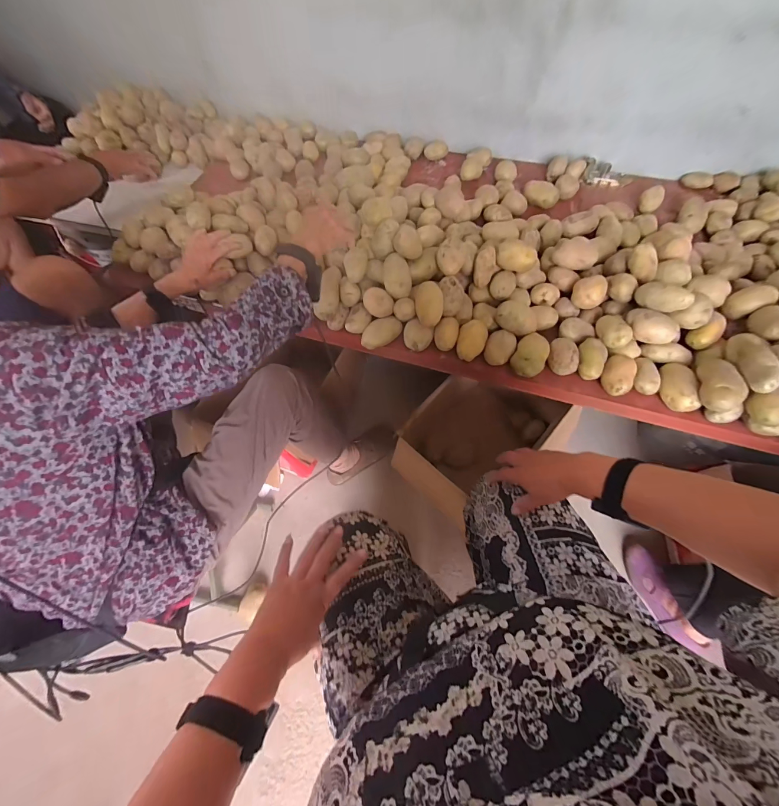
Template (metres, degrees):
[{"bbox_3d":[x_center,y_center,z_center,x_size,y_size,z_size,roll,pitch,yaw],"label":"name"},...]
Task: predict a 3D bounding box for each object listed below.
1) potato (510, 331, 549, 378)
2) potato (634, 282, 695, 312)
[{"bbox_3d":[0.284,-0.094,0.692,0.060,0.052,0.087,25,66,15],"label":"potato"},{"bbox_3d":[0.506,-0.199,0.641,0.039,0.041,0.095,-31,39,-14],"label":"potato"}]

